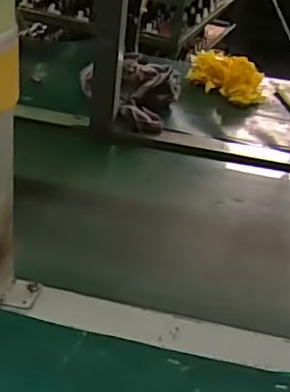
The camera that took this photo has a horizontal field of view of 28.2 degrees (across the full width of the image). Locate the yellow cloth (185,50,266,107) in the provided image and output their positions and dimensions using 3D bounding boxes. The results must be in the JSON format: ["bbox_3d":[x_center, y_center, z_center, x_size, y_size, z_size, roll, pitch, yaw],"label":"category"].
[{"bbox_3d":[0.163,-0.238,1.169,0.169,0.075,0.066,19,32,20],"label":"yellow cloth"}]

